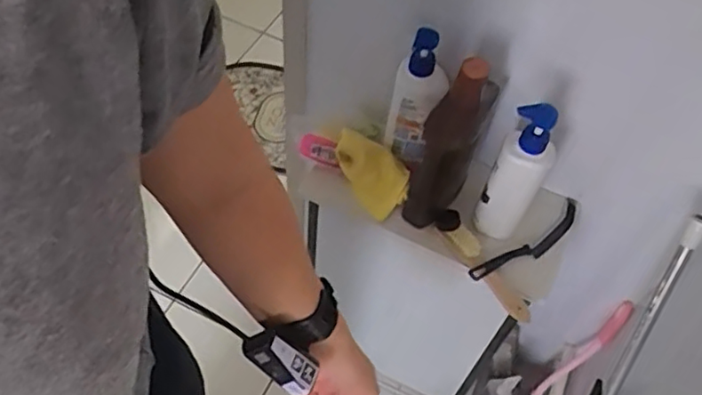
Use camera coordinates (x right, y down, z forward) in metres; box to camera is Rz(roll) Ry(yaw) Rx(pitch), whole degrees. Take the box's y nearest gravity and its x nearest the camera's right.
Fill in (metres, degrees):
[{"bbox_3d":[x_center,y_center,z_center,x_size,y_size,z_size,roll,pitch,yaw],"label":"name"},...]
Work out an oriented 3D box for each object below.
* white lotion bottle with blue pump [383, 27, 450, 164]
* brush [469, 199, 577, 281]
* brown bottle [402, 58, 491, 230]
[{"bbox_3d":[0.094,-0.137,0.889,0.076,0.201,0.065,16,55,6],"label":"white lotion bottle with blue pump"},{"bbox_3d":[0.260,0.071,0.905,0.206,0.031,0.040,-30,62,-23],"label":"brush"},{"bbox_3d":[0.126,-0.062,0.834,0.077,0.276,0.069,16,55,6],"label":"brown bottle"}]

